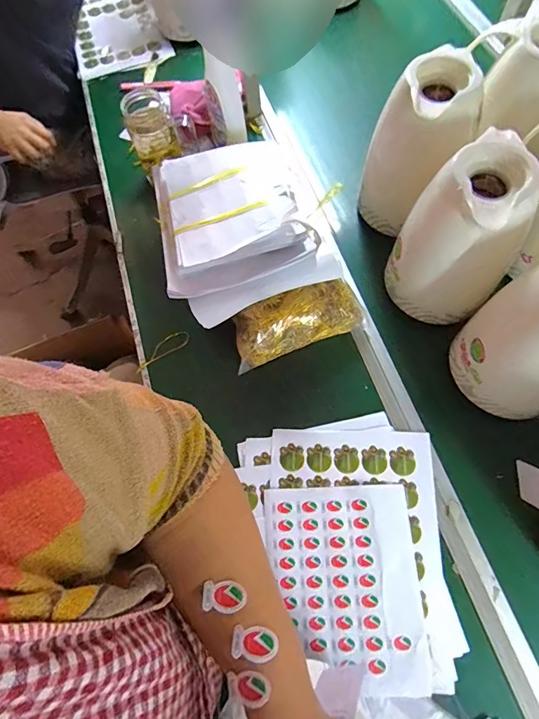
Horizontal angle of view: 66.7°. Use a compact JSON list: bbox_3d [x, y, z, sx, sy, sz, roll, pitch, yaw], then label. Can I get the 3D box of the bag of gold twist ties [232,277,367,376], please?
[{"bbox_3d":[0.041,-0.055,0.615,0.203,0.084,0.071,-22,68,-6],"label":"bag of gold twist ties"}]

